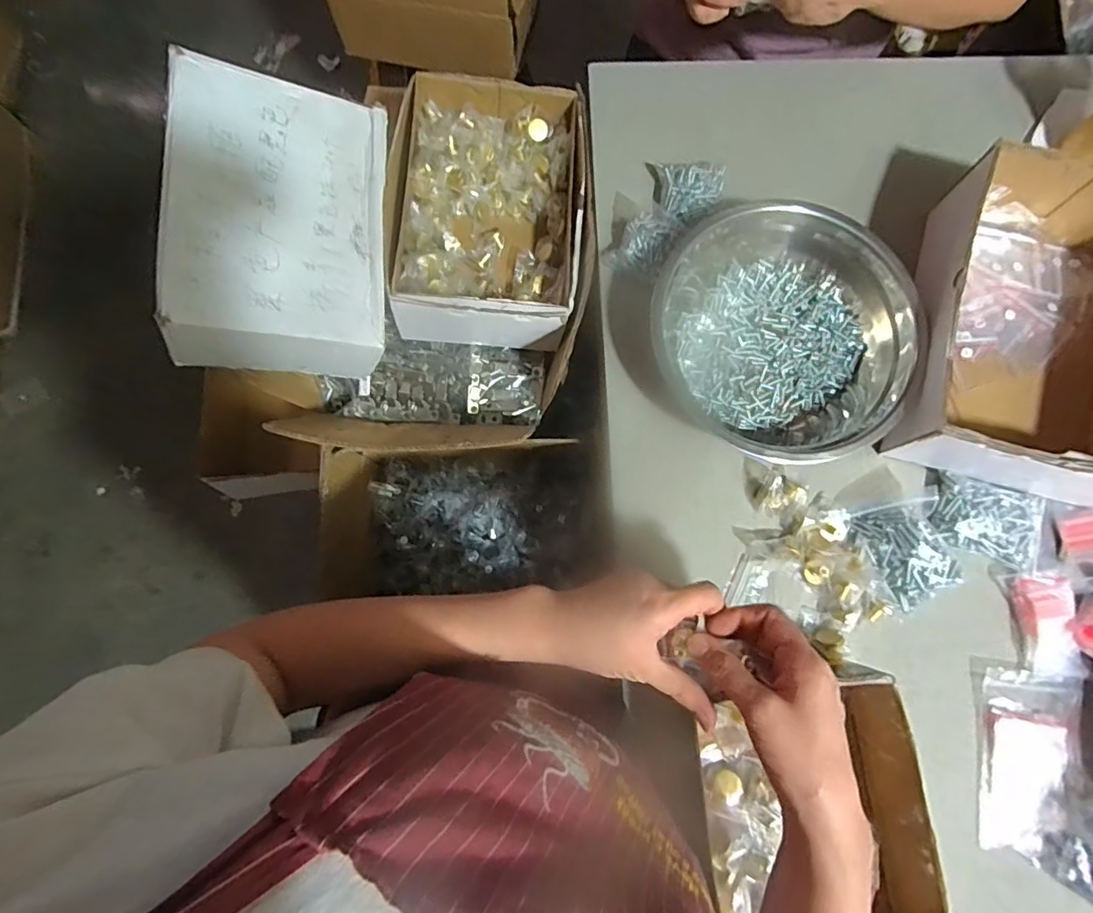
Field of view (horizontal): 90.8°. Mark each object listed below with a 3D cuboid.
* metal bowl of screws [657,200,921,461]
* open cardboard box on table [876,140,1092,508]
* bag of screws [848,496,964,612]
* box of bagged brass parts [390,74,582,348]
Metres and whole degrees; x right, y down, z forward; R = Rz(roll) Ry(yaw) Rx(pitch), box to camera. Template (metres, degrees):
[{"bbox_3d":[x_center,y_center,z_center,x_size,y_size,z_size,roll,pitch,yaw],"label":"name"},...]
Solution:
[{"bbox_3d":[0.232,-0.123,0.531,0.236,0.069,0.259,0,79,-1],"label":"metal bowl of screws"},{"bbox_3d":[0.463,-0.121,0.513,0.204,0.106,0.294,17,80,3],"label":"open cardboard box on table"},{"bbox_3d":[0.342,0.093,0.510,0.069,0.026,0.095,-16,80,-4],"label":"bag of screws"},{"bbox_3d":[-0.063,-0.287,0.641,0.204,0.105,0.294,3,79,0],"label":"box of bagged brass parts"}]

